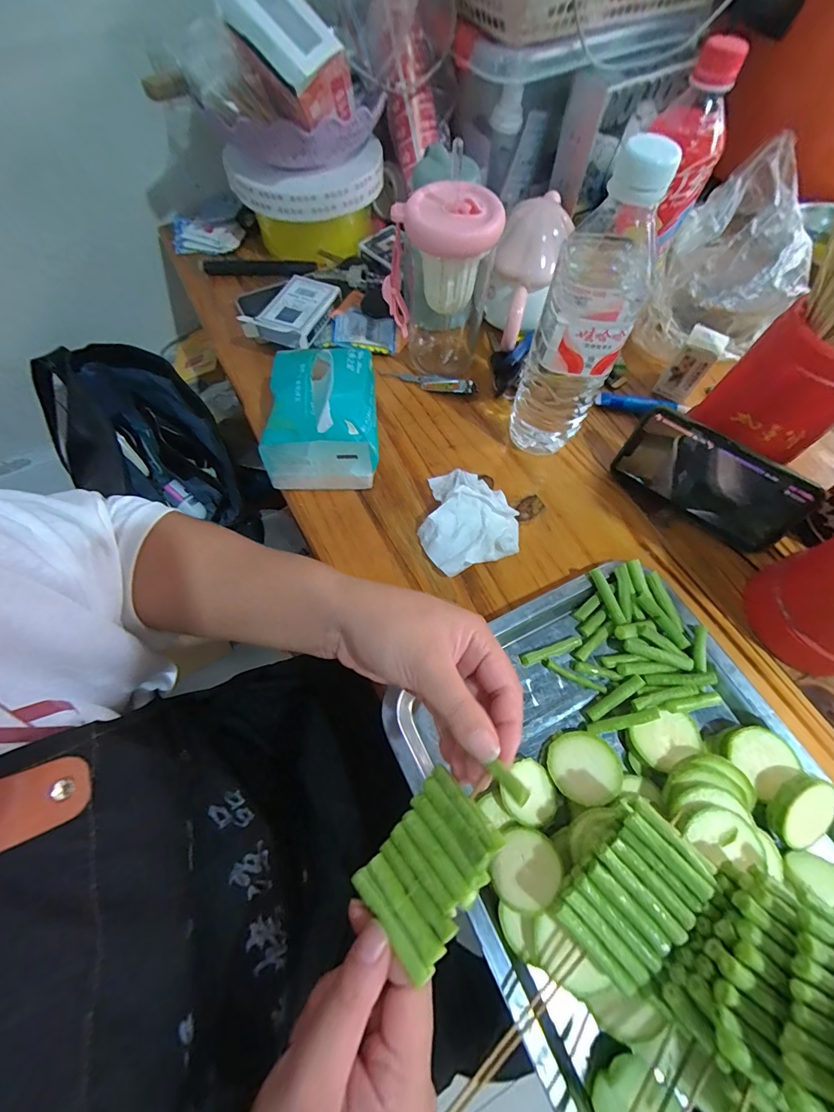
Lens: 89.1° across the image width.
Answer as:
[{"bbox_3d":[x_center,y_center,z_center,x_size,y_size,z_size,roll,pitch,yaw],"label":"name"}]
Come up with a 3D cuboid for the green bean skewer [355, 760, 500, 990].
[{"bbox_3d":[0.005,0.146,0.202,0.049,0.009,0.068,28,81,48],"label":"green bean skewer"}]

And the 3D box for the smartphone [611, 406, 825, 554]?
[{"bbox_3d":[0.253,-0.065,0.368,0.145,0.071,0.009,35,42,13],"label":"smartphone"}]

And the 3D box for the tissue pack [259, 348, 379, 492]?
[{"bbox_3d":[-0.085,-0.133,0.393,0.094,0.074,0.123,1,66,-1],"label":"tissue pack"}]

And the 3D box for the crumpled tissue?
[{"bbox_3d":[0.041,-0.038,0.380,0.083,0.027,0.099,-19,67,-10],"label":"crumpled tissue"}]

